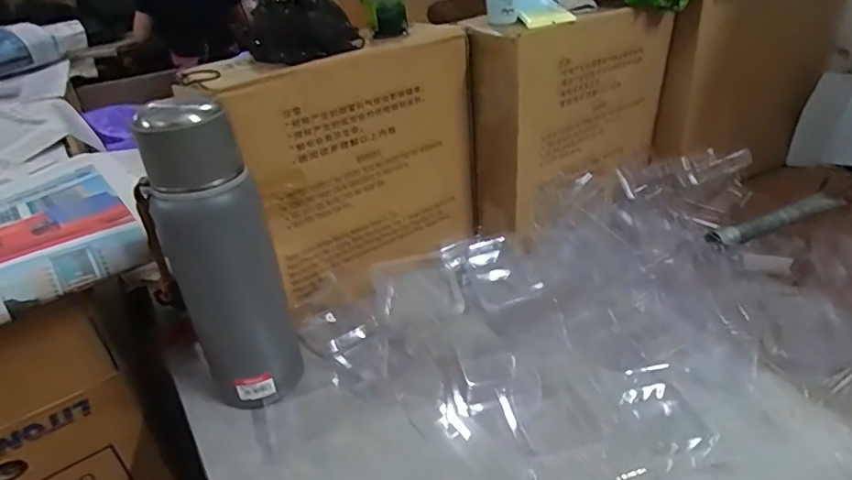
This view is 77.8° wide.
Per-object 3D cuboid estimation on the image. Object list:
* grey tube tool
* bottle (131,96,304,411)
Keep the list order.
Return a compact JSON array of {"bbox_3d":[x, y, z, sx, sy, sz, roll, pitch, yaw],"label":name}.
[{"bbox_3d":[0.406,-0.026,0.604,0.216,0.020,0.029,-18,33,-20],"label":"grey tube tool"},{"bbox_3d":[-0.167,0.024,0.436,0.070,0.266,0.063,15,36,27],"label":"bottle"}]

